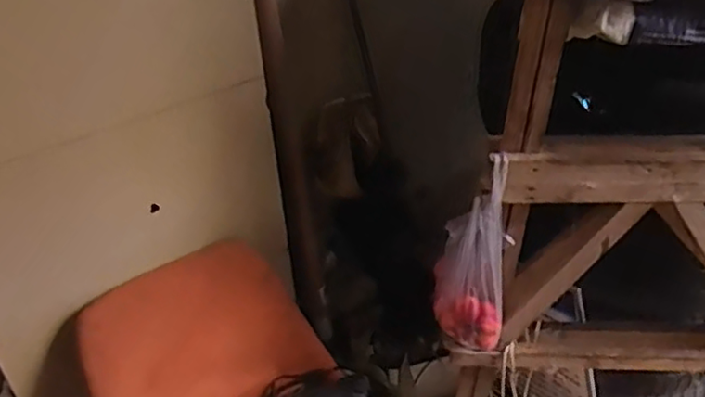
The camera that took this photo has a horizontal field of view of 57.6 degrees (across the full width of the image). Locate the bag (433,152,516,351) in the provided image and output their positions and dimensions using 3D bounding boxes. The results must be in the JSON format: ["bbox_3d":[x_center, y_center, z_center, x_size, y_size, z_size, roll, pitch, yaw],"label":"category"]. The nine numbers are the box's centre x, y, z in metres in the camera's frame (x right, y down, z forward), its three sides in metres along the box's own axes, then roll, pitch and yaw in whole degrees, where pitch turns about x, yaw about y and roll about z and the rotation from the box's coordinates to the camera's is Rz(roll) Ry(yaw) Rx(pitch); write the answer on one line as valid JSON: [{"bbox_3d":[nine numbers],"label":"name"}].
[{"bbox_3d":[0.206,0.098,1.113,0.117,0.329,0.131,2,38,6],"label":"bag"}]

